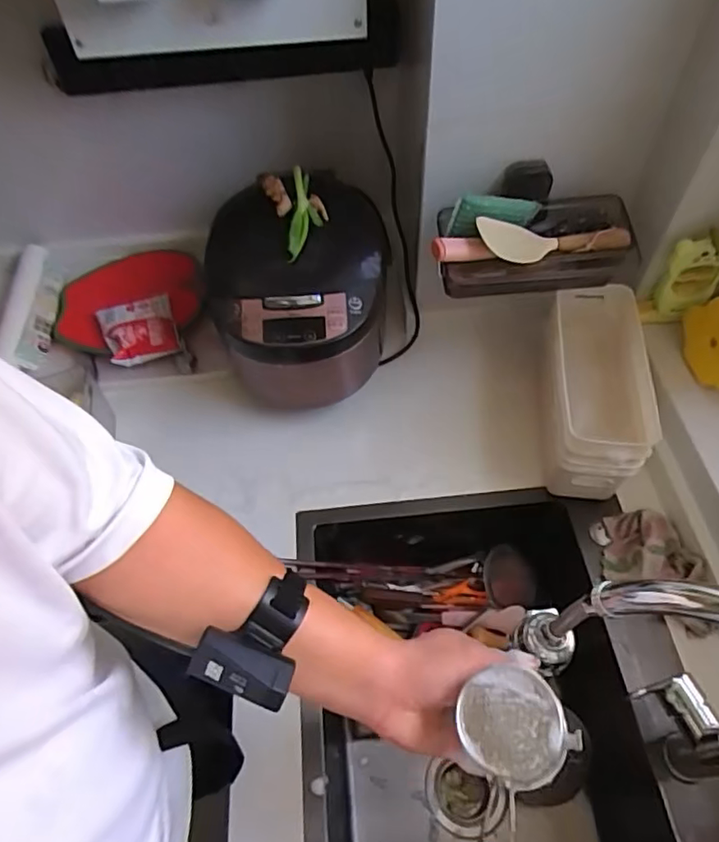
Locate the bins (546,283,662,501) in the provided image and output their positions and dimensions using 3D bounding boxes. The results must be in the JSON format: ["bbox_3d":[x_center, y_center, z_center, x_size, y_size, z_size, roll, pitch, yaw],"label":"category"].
[{"bbox_3d":[0.331,-0.035,0.806,0.137,0.166,0.272,9,56,8],"label":"bins"}]

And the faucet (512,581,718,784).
[{"bbox_3d":[0.256,0.210,0.492,0.219,0.360,0.061,19,58,15],"label":"faucet"}]

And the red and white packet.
[{"bbox_3d":[-0.368,-0.152,0.954,0.120,0.047,0.112,-15,56,-8],"label":"red and white packet"}]

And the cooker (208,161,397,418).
[{"bbox_3d":[-0.078,-0.196,0.869,0.223,0.260,0.326,7,56,7],"label":"cooker"}]

